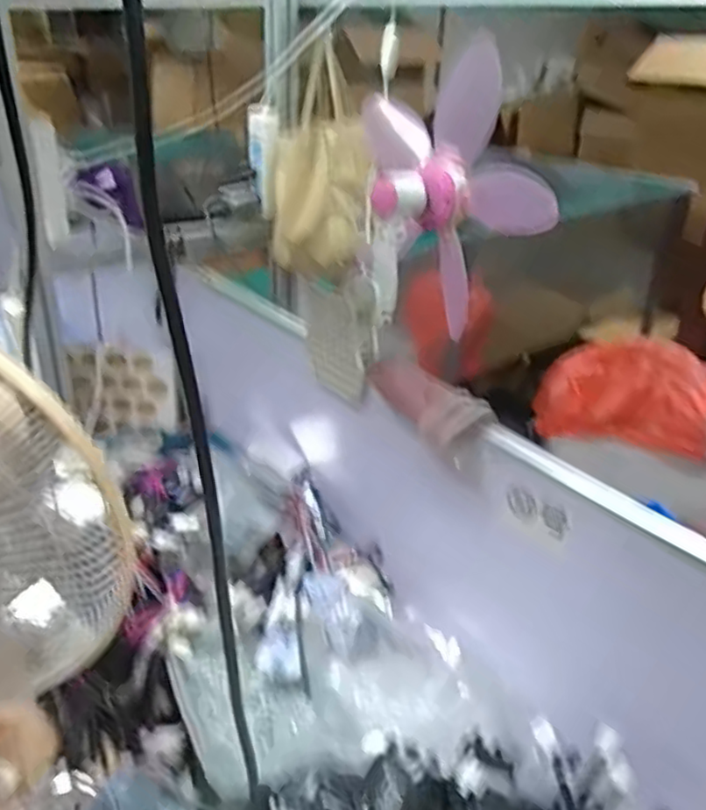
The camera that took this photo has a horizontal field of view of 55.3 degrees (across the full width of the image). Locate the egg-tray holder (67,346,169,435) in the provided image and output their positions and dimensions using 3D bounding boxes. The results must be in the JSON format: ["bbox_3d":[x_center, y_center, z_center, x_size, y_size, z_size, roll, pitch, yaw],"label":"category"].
[{"bbox_3d":[-0.386,-0.022,1.110,0.161,0.139,0.027,1,29,-2],"label":"egg-tray holder"}]

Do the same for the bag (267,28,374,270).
[{"bbox_3d":[-0.053,-0.385,1.092,0.161,0.297,0.152,0,29,-5],"label":"bag"}]

